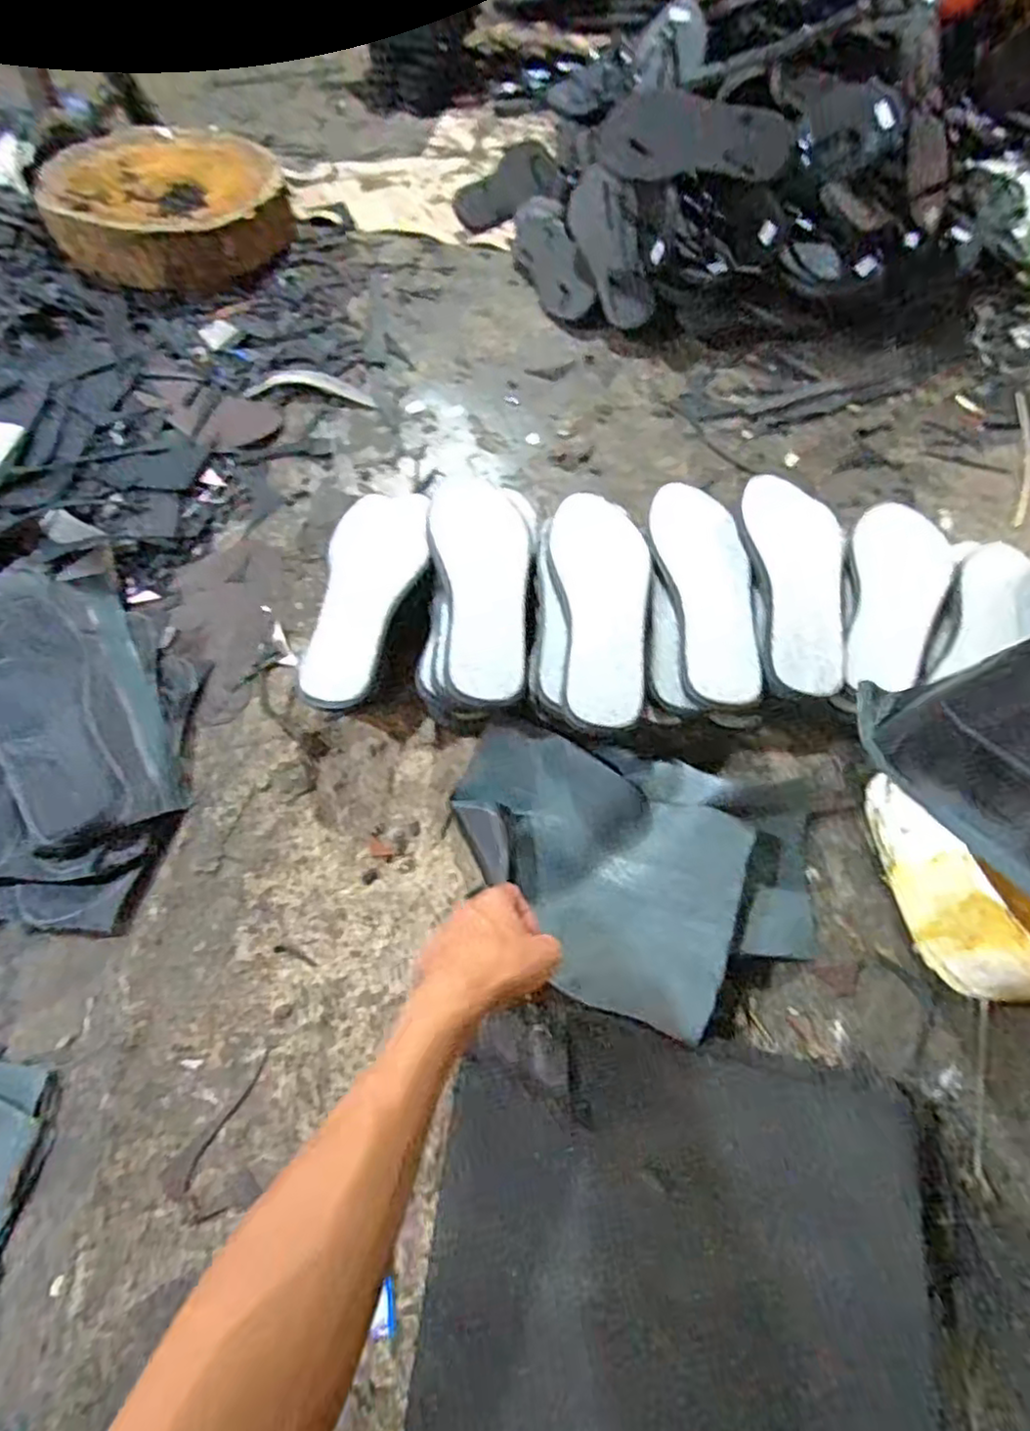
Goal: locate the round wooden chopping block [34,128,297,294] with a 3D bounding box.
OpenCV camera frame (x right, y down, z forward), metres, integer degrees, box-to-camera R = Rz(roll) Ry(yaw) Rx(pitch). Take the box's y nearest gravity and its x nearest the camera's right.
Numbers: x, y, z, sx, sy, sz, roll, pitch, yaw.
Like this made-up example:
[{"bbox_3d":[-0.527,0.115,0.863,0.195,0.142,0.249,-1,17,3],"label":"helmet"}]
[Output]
[{"bbox_3d":[-0.542,-0.812,1.061,0.338,0.105,0.384,2,60,-1],"label":"round wooden chopping block"}]

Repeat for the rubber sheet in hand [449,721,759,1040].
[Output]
[{"bbox_3d":[0.059,0.128,0.576,0.263,0.028,0.186,24,65,12],"label":"rubber sheet in hand"}]

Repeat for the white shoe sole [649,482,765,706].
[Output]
[{"bbox_3d":[0.186,-0.122,0.636,0.082,0.020,0.238,-6,62,-3],"label":"white shoe sole"}]

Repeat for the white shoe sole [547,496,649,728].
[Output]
[{"bbox_3d":[0.081,-0.107,0.622,0.092,0.018,0.241,0,62,0],"label":"white shoe sole"}]

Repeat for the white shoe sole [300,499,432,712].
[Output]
[{"bbox_3d":[-0.143,-0.125,0.662,0.100,0.018,0.259,3,60,0],"label":"white shoe sole"}]

